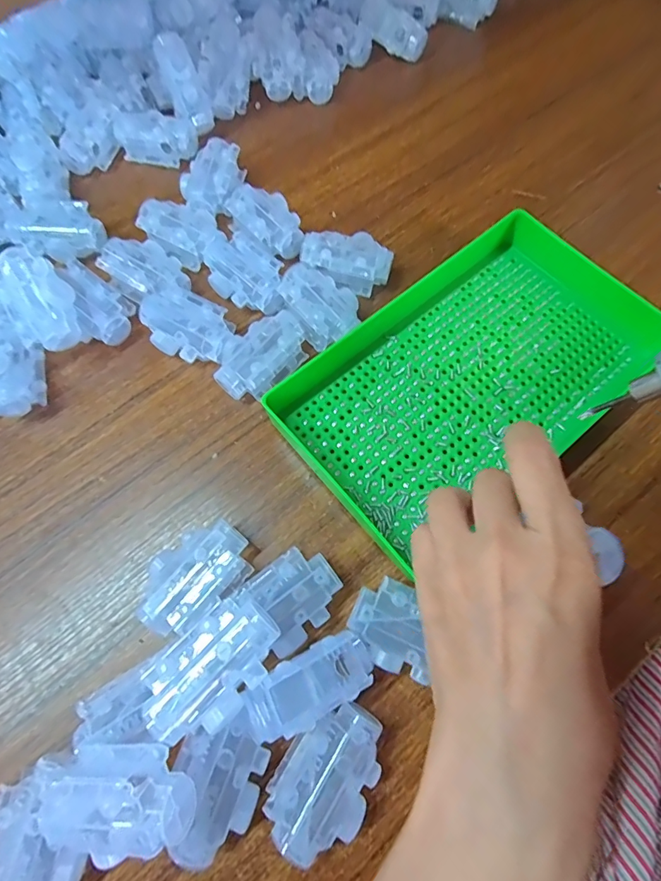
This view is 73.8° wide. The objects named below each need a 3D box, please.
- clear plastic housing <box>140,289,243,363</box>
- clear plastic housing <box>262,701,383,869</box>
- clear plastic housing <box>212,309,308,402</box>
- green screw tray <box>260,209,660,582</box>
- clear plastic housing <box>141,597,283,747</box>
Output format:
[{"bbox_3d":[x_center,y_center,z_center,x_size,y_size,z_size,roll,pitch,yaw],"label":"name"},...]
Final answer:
[{"bbox_3d":[-0.103,-0.082,0.324,0.077,0.028,0.043,23,72,9],"label":"clear plastic housing"},{"bbox_3d":[0.000,0.173,0.229,0.046,0.027,0.068,35,74,12],"label":"clear plastic housing"},{"bbox_3d":[-0.048,-0.060,0.316,0.040,0.030,0.067,33,74,12],"label":"clear plastic housing"},{"bbox_3d":[0.091,-0.045,0.303,0.237,0.039,0.152,-39,74,-12],"label":"green screw tray"},{"bbox_3d":[-0.057,0.114,0.221,0.042,0.029,0.067,43,76,14],"label":"clear plastic housing"}]

